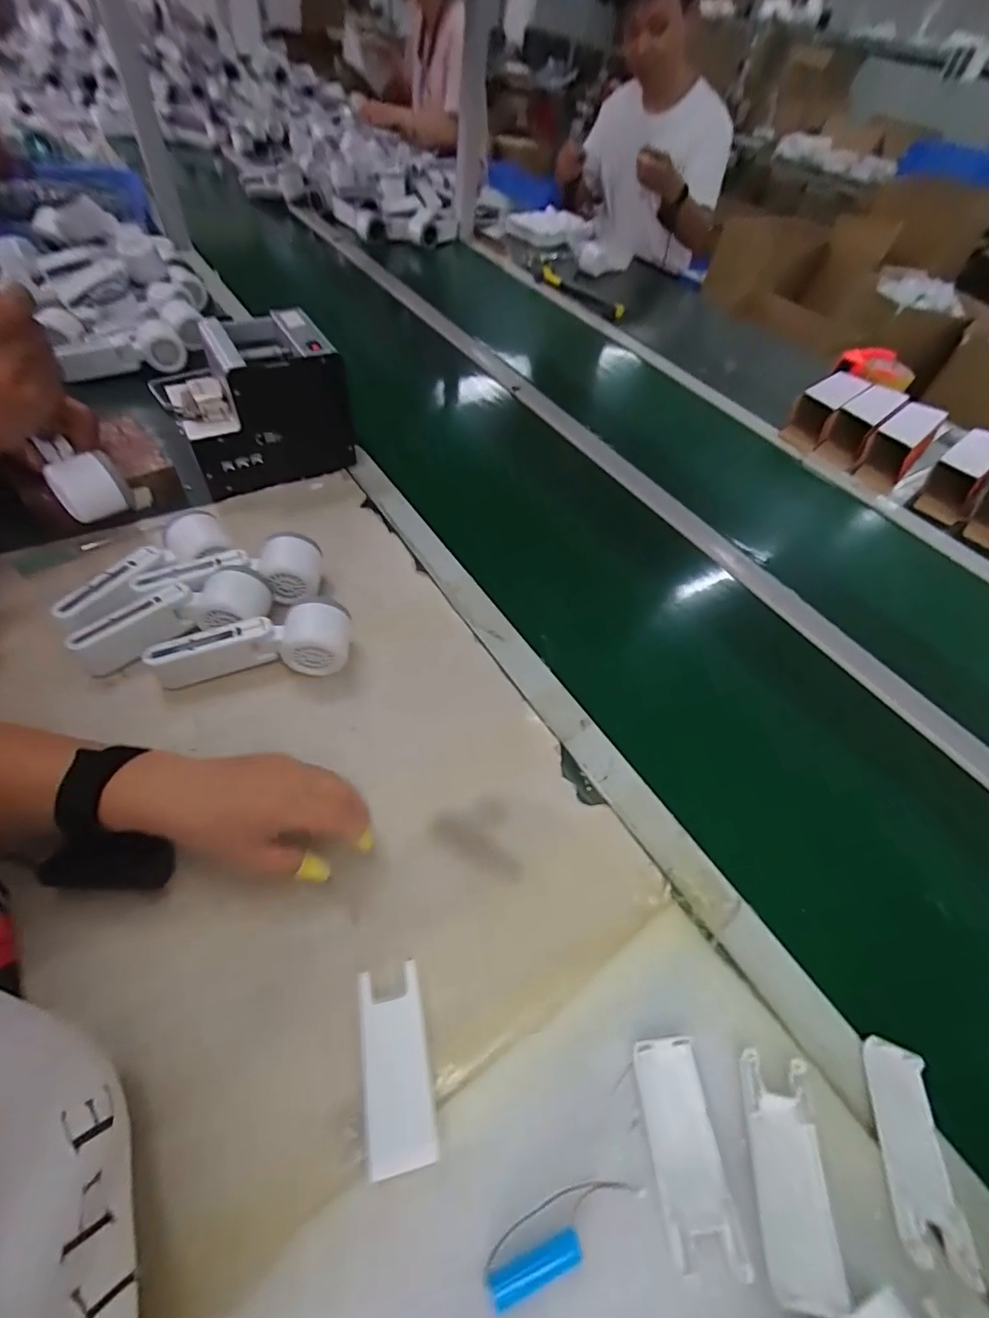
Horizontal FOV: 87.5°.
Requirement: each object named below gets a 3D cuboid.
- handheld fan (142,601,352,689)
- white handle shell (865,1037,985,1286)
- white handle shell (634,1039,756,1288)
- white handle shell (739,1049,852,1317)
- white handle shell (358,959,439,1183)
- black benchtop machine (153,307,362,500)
[{"bbox_3d":[-0.218,-0.006,0.470,0.167,0.059,0.052,-11,54,-13],"label":"handheld fan"},{"bbox_3d":[0.258,0.298,0.316,0.040,0.014,0.104,17,51,4],"label":"white handle shell"},{"bbox_3d":[0.113,0.289,0.306,0.041,0.008,0.102,0,52,-9],"label":"white handle shell"},{"bbox_3d":[0.171,0.297,0.300,0.040,0.013,0.105,13,51,1],"label":"white handle shell"},{"bbox_3d":[-0.061,0.250,0.319,0.038,0.023,0.098,-6,53,-14],"label":"white handle shell"},{"bbox_3d":[-0.273,-0.291,0.605,0.182,0.154,0.117,-18,57,-22],"label":"black benchtop machine"}]

